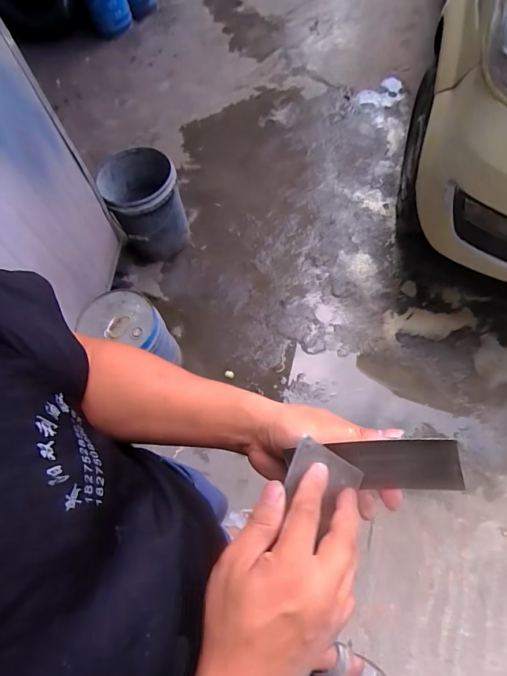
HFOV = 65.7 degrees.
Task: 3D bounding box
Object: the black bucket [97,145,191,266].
[{"bbox_3d":[-0.459,-0.546,1.731,0.297,0.413,0.311,-2,65,5],"label":"black bucket"}]

